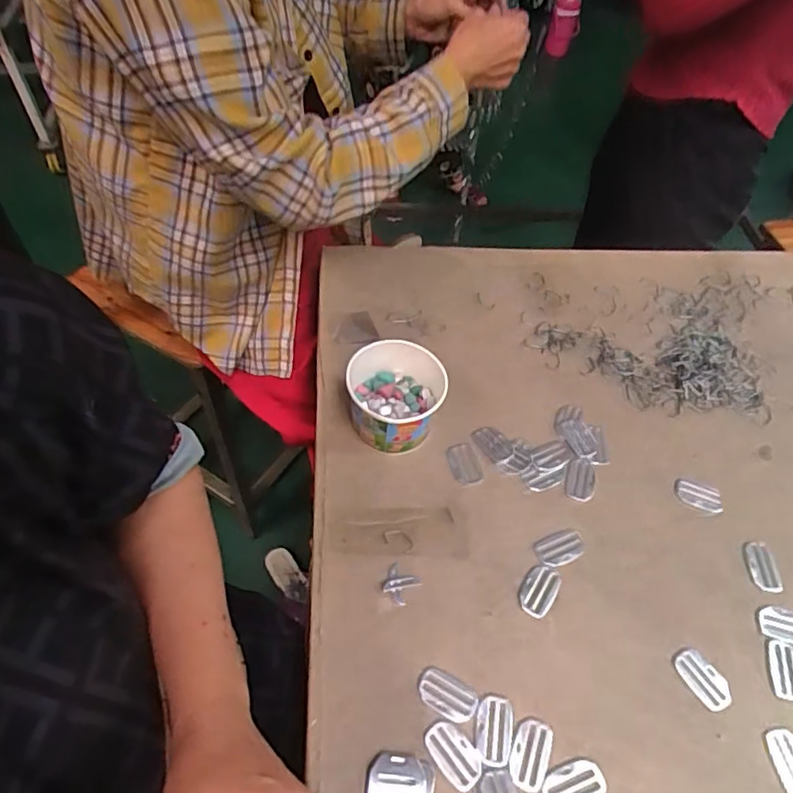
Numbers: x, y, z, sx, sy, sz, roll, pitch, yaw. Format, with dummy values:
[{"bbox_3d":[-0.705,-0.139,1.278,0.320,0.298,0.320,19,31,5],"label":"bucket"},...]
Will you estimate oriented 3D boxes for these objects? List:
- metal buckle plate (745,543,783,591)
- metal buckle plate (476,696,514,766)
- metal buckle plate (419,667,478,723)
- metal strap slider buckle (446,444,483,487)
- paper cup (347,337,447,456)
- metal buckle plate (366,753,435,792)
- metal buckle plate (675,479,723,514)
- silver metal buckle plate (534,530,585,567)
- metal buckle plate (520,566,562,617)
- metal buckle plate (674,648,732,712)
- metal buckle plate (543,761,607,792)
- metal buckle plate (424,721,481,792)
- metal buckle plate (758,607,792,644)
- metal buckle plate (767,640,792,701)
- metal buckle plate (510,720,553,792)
[{"bbox_3d":[0.332,0.153,0.518,0.028,0.004,0.045,8,54,0],"label":"metal buckle plate"},{"bbox_3d":[0.073,0.248,0.427,0.027,0.004,0.045,11,54,3],"label":"metal buckle plate"},{"bbox_3d":[0.039,0.229,0.441,0.045,0.004,0.030,26,56,13],"label":"metal buckle plate"},{"bbox_3d":[0.066,0.066,0.559,0.027,0.004,0.044,-9,55,-12],"label":"metal strap slider buckle"},{"bbox_3d":[0.000,0.005,0.552,0.090,0.073,0.089,3,54,-4],"label":"paper cup"},{"bbox_3d":[0.002,0.273,0.401,0.046,0.004,0.038,10,54,2],"label":"metal buckle plate"},{"bbox_3d":[0.292,0.096,0.553,0.043,0.004,0.028,19,54,8],"label":"metal buckle plate"},{"bbox_3d":[0.148,0.137,0.517,0.050,0.004,0.028,-16,57,-17],"label":"silver metal buckle plate"},{"bbox_3d":[0.123,0.167,0.492,0.028,0.005,0.045,29,56,15],"label":"metal buckle plate"},{"bbox_3d":[0.244,0.226,0.457,0.029,0.004,0.047,-30,62,-24],"label":"metal buckle plate"},{"bbox_3d":[0.127,0.278,0.408,0.046,0.004,0.026,-13,56,-15],"label":"metal buckle plate"},{"bbox_3d":[0.041,0.259,0.415,0.029,0.004,0.045,-34,64,-26],"label":"metal buckle plate"},{"bbox_3d":[0.332,0.195,0.487,0.047,0.004,0.028,13,54,4],"label":"metal buckle plate"},{"bbox_3d":[0.317,0.222,0.465,0.027,0.004,0.044,15,54,5],"label":"metal buckle plate"},{"bbox_3d":[0.099,0.262,0.420,0.026,0.004,0.045,20,55,9],"label":"metal buckle plate"}]

